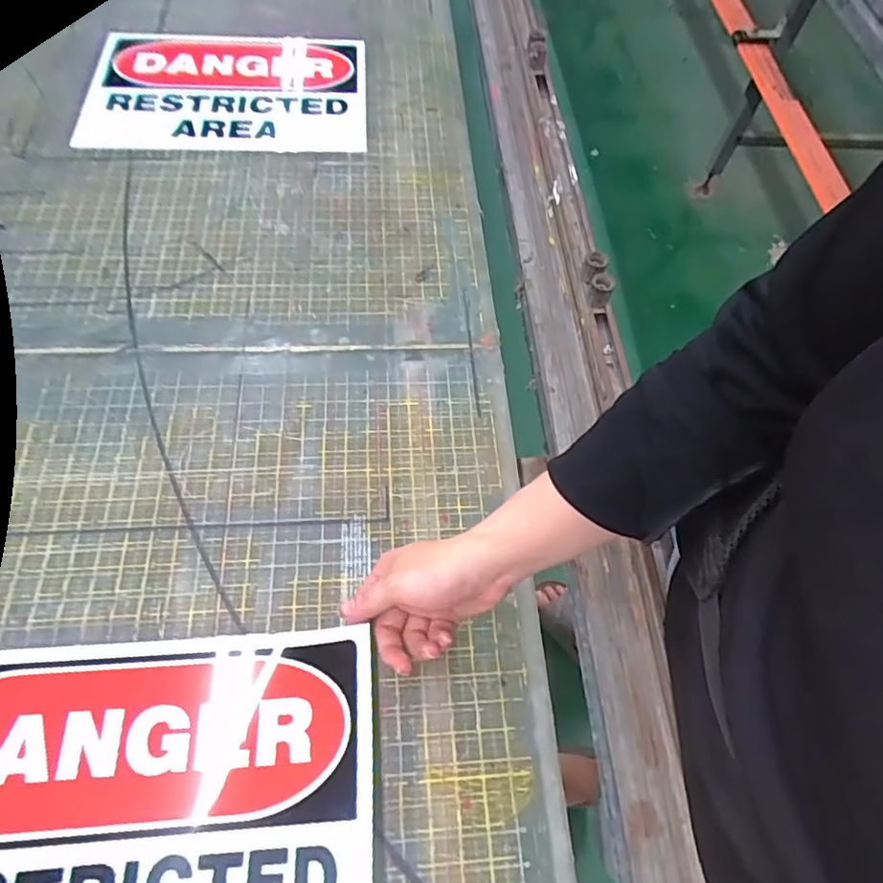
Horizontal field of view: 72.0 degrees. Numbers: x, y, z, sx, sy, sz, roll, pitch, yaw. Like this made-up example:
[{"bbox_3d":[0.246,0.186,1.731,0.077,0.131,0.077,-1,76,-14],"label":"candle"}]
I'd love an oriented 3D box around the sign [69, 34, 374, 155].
[{"bbox_3d":[-0.275,-0.466,0.797,0.342,0.011,0.229,2,61,-3],"label":"sign"}]

